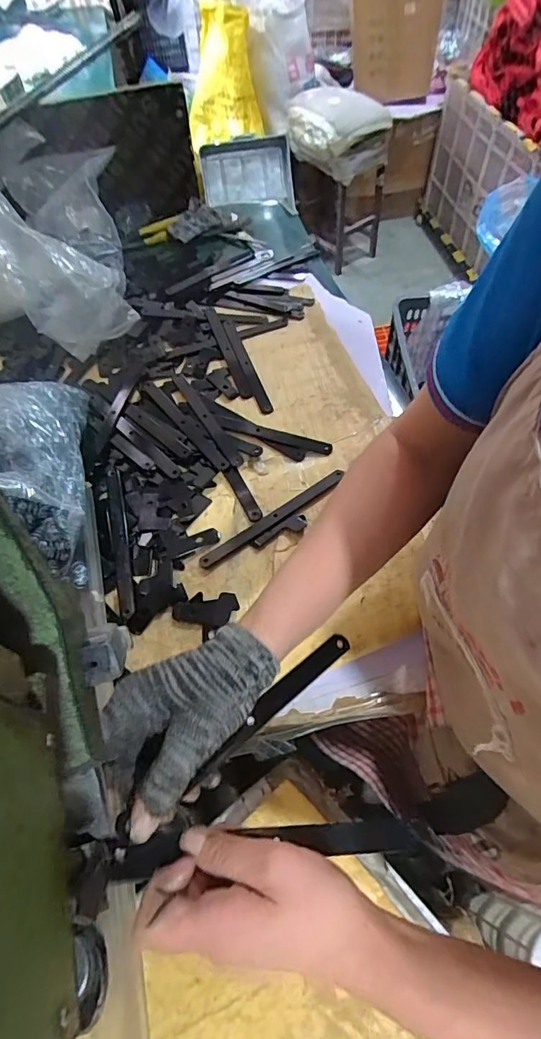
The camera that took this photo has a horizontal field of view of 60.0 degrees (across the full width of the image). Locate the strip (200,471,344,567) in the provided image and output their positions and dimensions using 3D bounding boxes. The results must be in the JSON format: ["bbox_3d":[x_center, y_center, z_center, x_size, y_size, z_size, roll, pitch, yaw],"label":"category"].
[{"bbox_3d":[0.005,-0.003,0.540,0.195,0.005,0.017,-32,62,-15],"label":"strip"}]

